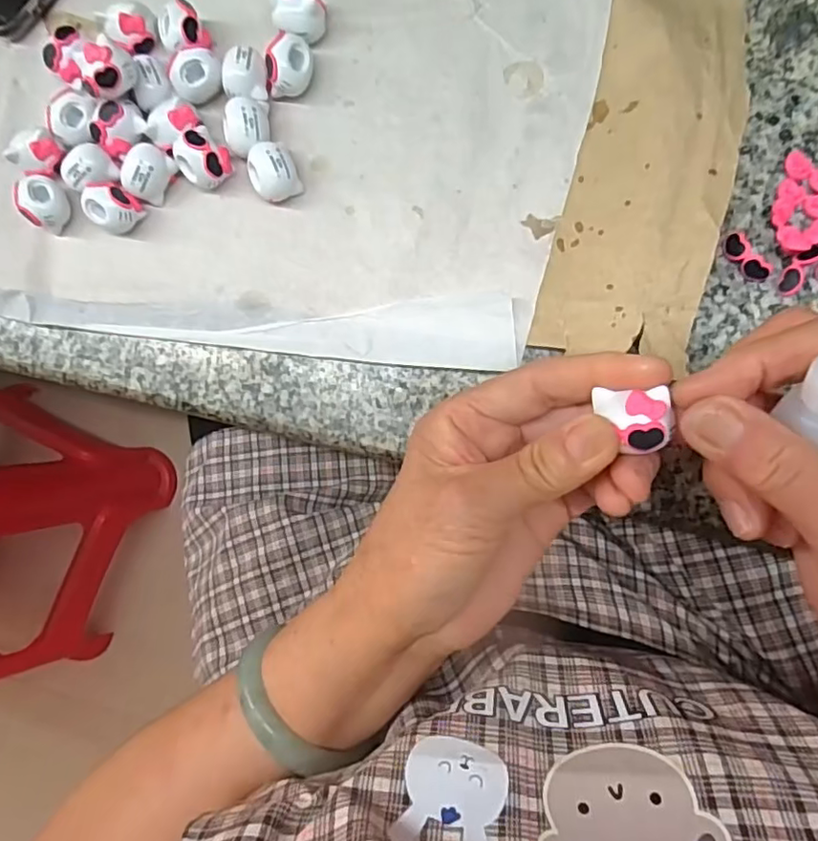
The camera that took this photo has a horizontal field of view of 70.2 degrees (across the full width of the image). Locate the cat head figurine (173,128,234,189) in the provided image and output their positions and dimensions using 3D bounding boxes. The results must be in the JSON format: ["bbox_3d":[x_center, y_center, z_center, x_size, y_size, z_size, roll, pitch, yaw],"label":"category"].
[{"bbox_3d":[-0.099,-0.126,0.282,0.021,0.025,0.023,0,87,8],"label":"cat head figurine"}]

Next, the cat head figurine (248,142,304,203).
[{"bbox_3d":[-0.064,-0.117,0.277,0.021,0.021,0.021,0,87,8],"label":"cat head figurine"}]

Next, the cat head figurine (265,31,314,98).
[{"bbox_3d":[-0.057,-0.168,0.278,0.020,0.020,0.024,11,89,8],"label":"cat head figurine"}]

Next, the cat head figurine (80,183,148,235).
[{"bbox_3d":[-0.147,-0.105,0.290,0.021,0.022,0.022,0,87,8],"label":"cat head figurine"}]

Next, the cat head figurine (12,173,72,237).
[{"bbox_3d":[-0.185,-0.110,0.294,0.022,0.018,0.024,0,87,8],"label":"cat head figurine"}]

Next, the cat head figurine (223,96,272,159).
[{"bbox_3d":[-0.076,-0.138,0.279,0.019,0.019,0.028,-6,86,8],"label":"cat head figurine"}]

